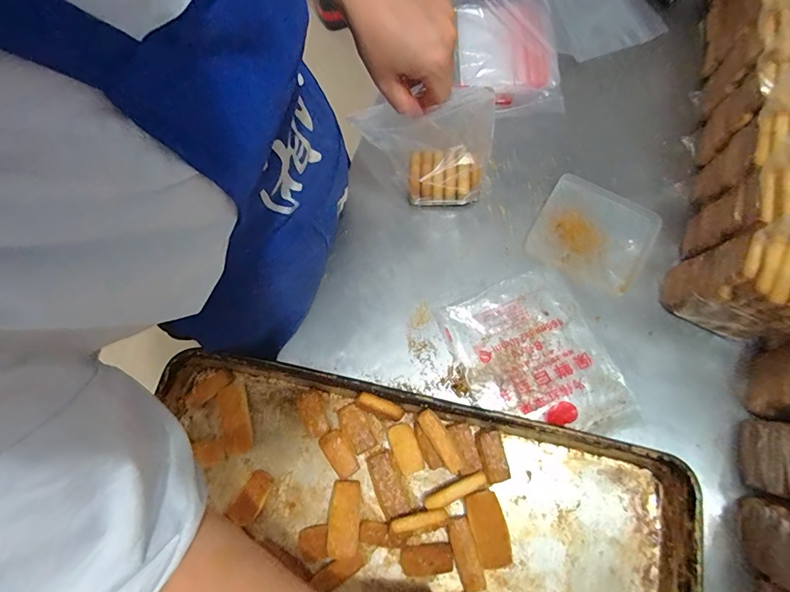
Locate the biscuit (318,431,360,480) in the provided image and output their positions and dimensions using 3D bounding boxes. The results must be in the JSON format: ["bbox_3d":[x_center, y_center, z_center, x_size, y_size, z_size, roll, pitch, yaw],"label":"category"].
[{"bbox_3d":[-0.065,0.186,0.485,0.030,0.018,0.054,-38,75,-10],"label":"biscuit"}]

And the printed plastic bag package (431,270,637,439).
[{"bbox_3d":[0.171,0.081,0.511,0.169,0.010,0.212,-24,73,-6],"label":"printed plastic bag package"}]

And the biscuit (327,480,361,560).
[{"bbox_3d":[-0.055,0.243,0.451,0.035,0.010,0.074,1,58,2],"label":"biscuit"}]

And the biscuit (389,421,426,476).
[{"bbox_3d":[0.013,0.178,0.480,0.029,0.014,0.055,-22,72,-5],"label":"biscuit"}]

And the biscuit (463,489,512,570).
[{"bbox_3d":[0.101,0.251,0.447,0.038,0.019,0.072,-15,72,-3],"label":"biscuit"}]

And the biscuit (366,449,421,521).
[{"bbox_3d":[-0.008,0.216,0.468,0.035,0.016,0.072,-31,73,-8],"label":"biscuit"}]

